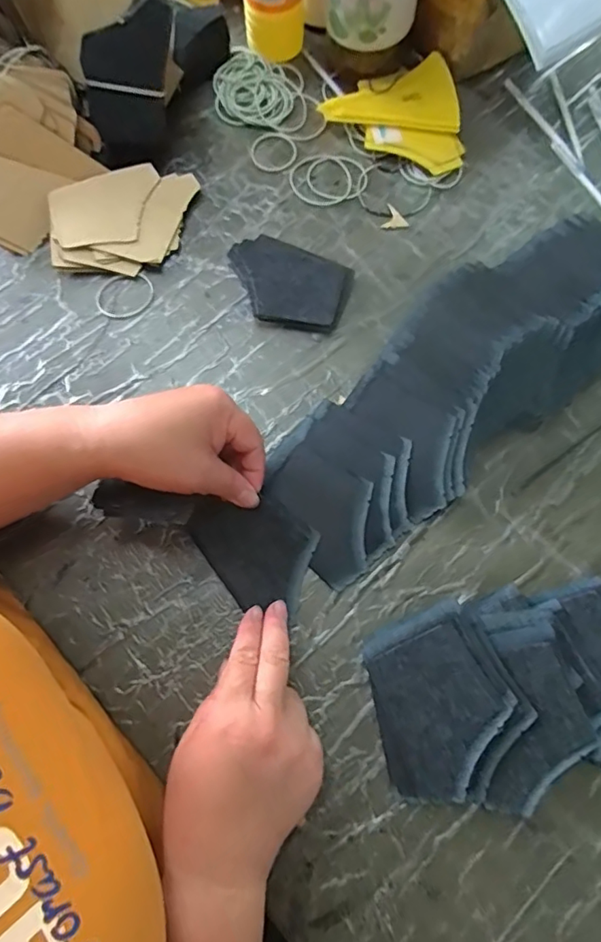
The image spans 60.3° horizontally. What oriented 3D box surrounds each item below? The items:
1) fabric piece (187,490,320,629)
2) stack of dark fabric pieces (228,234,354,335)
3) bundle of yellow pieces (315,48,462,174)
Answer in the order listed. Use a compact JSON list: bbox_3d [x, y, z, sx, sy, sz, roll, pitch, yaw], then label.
[{"bbox_3d":[-0.032,0.054,0.370,0.096,0.017,0.070,39,80,9],"label":"fabric piece"},{"bbox_3d":[-0.013,-0.155,0.427,0.103,0.021,0.071,29,77,6],"label":"stack of dark fabric pieces"},{"bbox_3d":[0.086,-0.318,0.473,0.118,0.018,0.110,-13,76,-4],"label":"bundle of yellow pieces"}]

